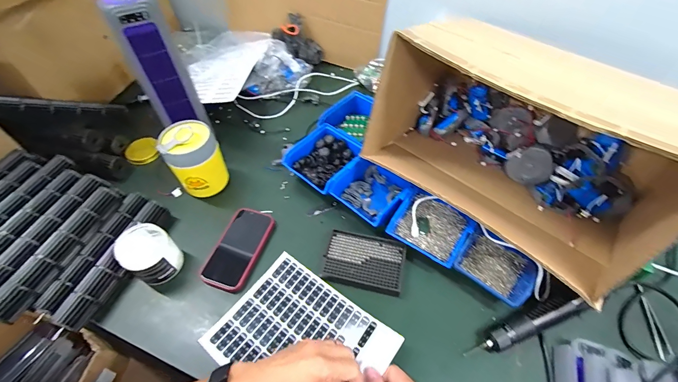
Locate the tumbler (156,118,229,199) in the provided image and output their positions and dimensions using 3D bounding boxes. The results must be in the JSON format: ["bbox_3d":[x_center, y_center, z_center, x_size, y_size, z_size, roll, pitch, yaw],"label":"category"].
[{"bbox_3d":[-0.277,-0.057,0.626,0.089,0.139,0.083,0,53,0],"label":"tumbler"}]

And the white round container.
[{"bbox_3d":[-0.311,0.108,0.540,0.076,0.084,0.074,0,53,0],"label":"white round container"}]

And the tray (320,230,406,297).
[{"bbox_3d":[0.043,0.119,0.552,0.131,0.018,0.094,12,54,9],"label":"tray"}]

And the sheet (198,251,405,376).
[{"bbox_3d":[-0.057,0.220,0.476,0.248,0.029,0.185,28,59,27],"label":"sheet"}]

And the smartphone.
[{"bbox_3d":[-0.178,0.099,0.577,0.083,0.016,0.152,17,55,12],"label":"smartphone"}]

